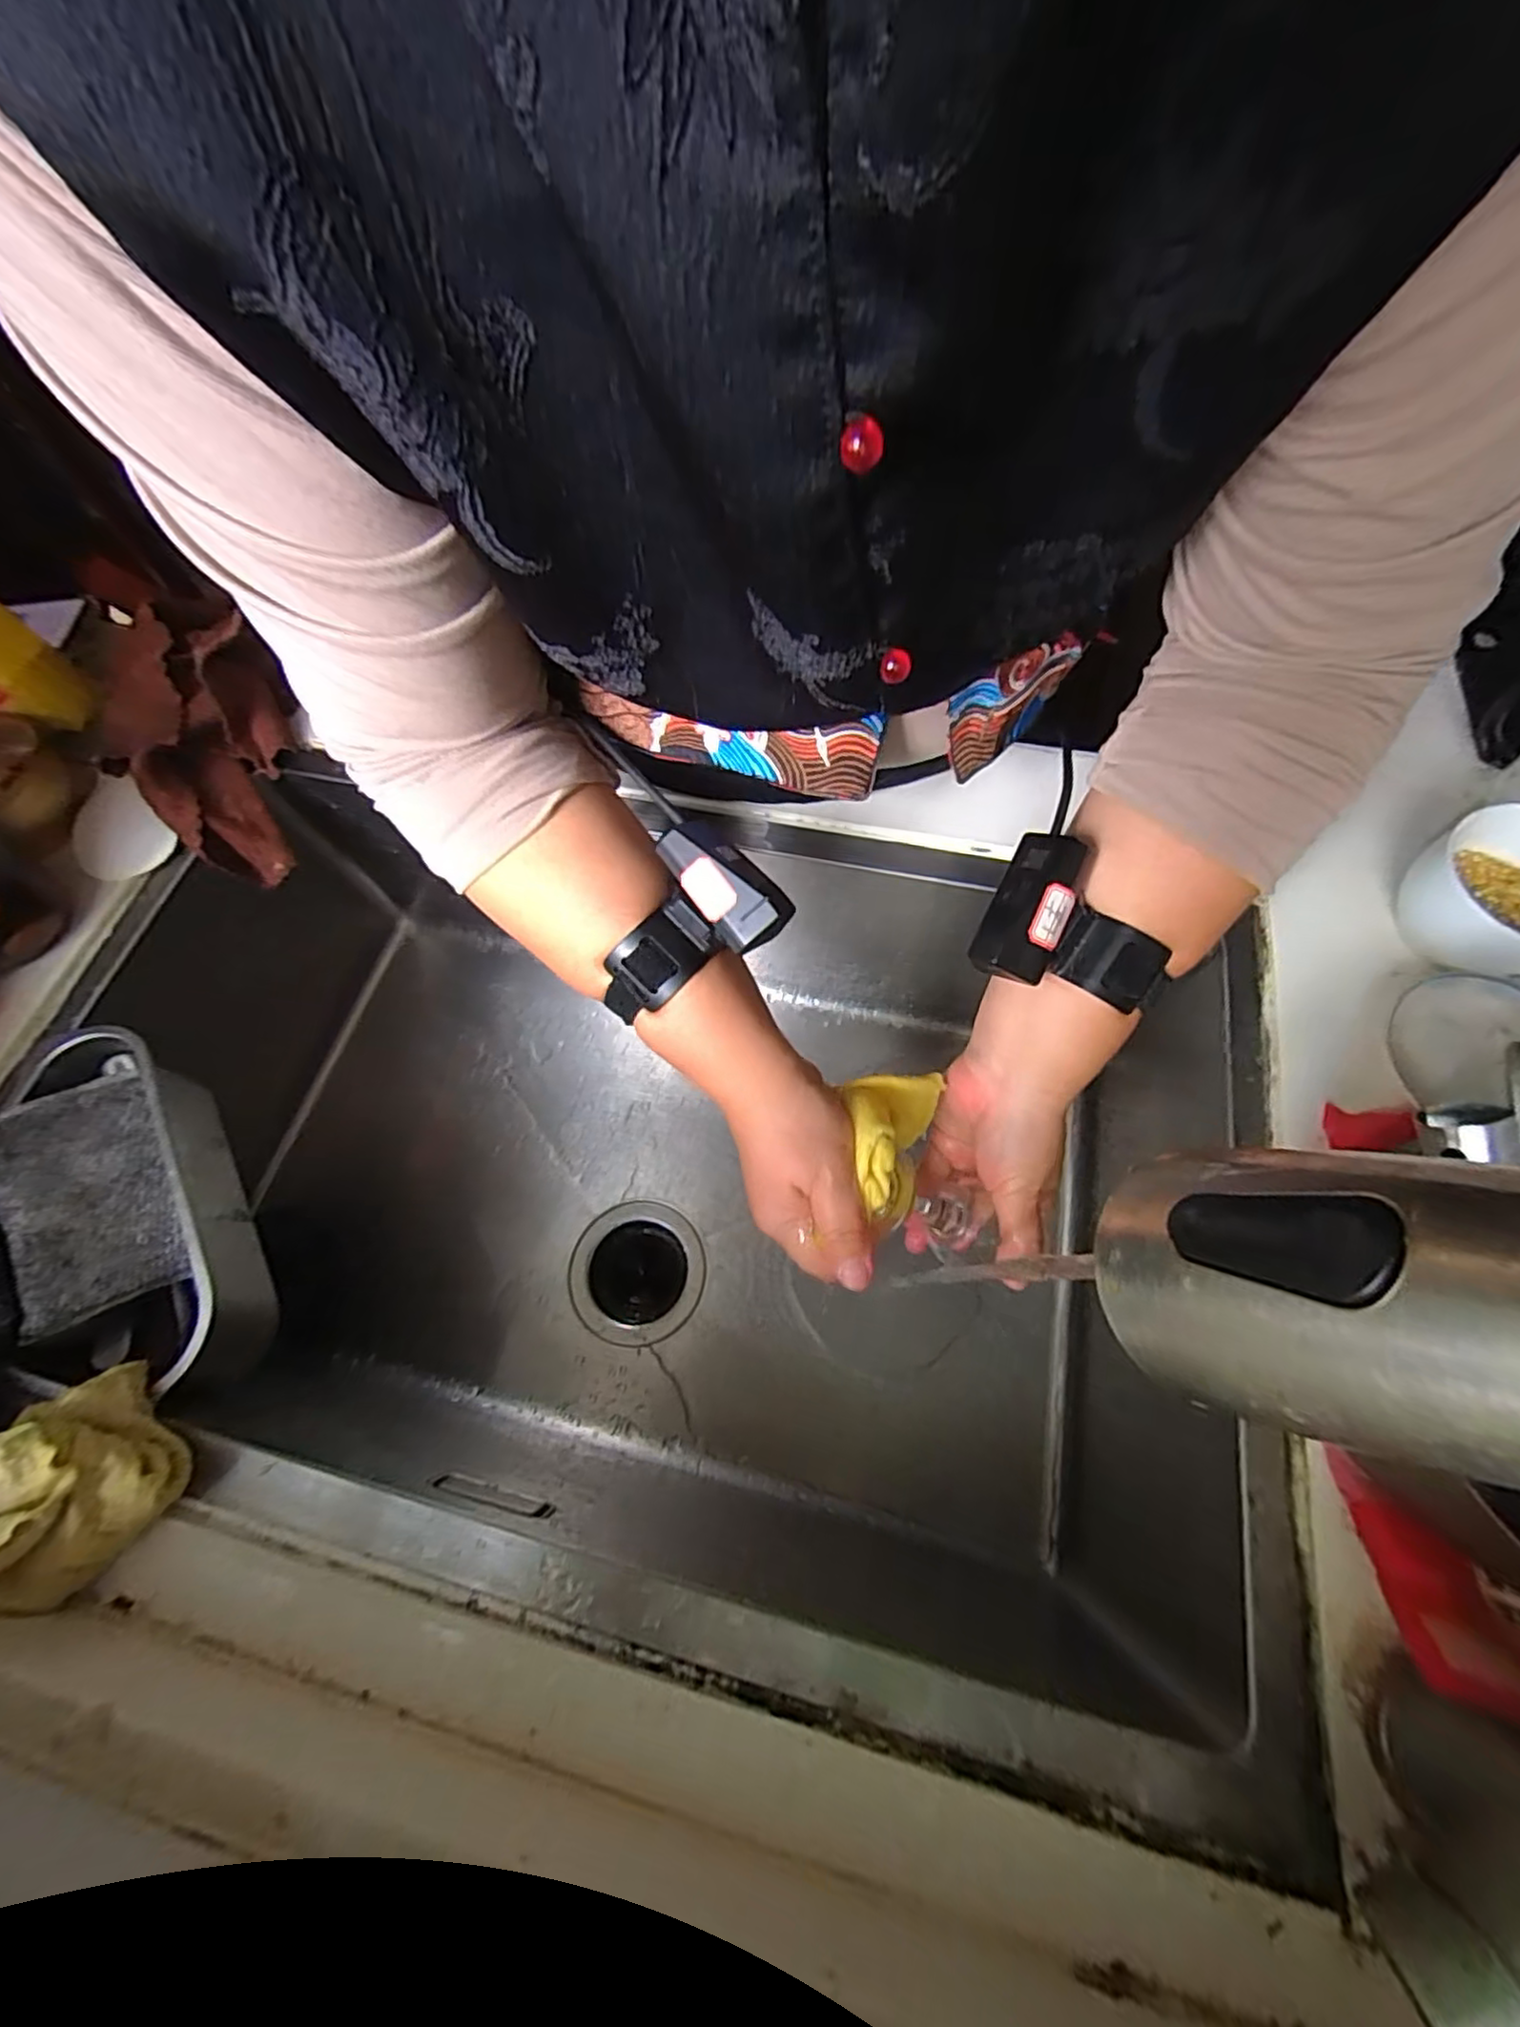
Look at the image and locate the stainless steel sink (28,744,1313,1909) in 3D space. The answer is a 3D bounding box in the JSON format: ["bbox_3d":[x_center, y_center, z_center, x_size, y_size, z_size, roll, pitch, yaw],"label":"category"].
[{"bbox_3d":[-0.086,0.131,0.507,0.721,0.281,0.457,12,66,7],"label":"stainless steel sink"}]

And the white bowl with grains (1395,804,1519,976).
[{"bbox_3d":[0.410,-0.065,0.374,0.082,0.052,0.089,-1,65,1],"label":"white bowl with grains"}]

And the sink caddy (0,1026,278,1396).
[{"bbox_3d":[-0.372,0.117,0.403,0.100,0.083,0.232,-30,68,-12],"label":"sink caddy"}]

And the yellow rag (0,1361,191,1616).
[{"bbox_3d":[-0.315,0.207,0.303,0.085,0.051,0.072,41,73,18],"label":"yellow rag"}]

